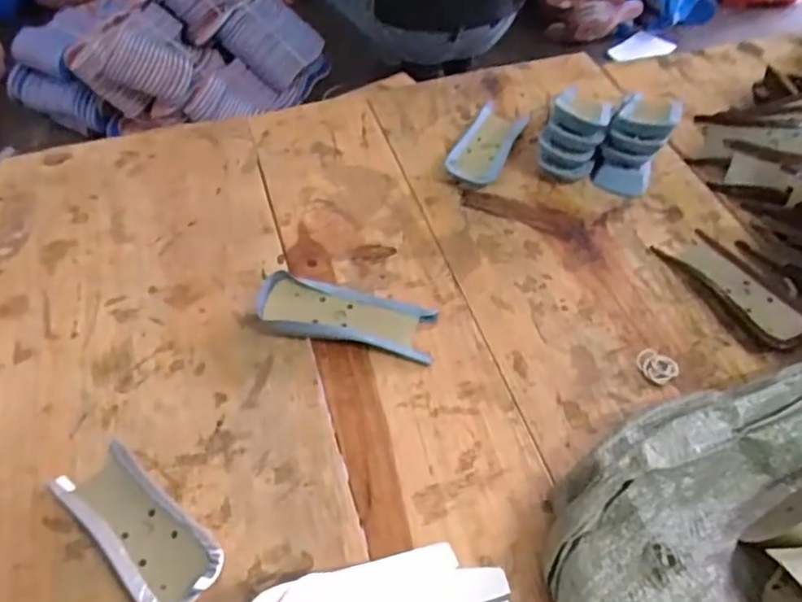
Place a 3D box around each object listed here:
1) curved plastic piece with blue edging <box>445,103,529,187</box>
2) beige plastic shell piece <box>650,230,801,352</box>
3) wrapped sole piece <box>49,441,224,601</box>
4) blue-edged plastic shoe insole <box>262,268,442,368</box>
[{"bbox_3d":[0.080,-0.148,0.572,0.047,0.017,0.118,19,55,14],"label":"curved plastic piece with blue edging"},{"bbox_3d":[0.254,-0.013,0.462,0.053,0.015,0.118,-22,56,-16],"label":"beige plastic shell piece"},{"bbox_3d":[-0.149,0.127,0.351,0.114,0.014,0.044,36,60,24],"label":"wrapped sole piece"},{"bbox_3d":[-0.040,0.010,0.442,0.125,0.021,0.048,9,53,7],"label":"blue-edged plastic shoe insole"}]

